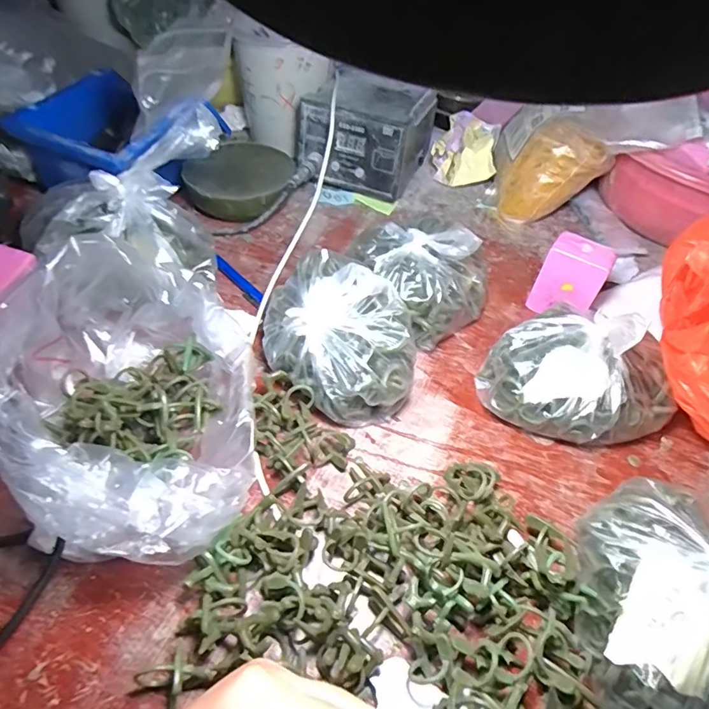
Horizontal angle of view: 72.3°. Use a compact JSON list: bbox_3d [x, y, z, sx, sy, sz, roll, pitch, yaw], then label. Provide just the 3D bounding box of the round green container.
[{"bbox_3d":[-0.120,-0.182,0.512,0.111,0.038,0.120,2,51,-3],"label":"round green container"}]

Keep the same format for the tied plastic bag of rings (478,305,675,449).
[{"bbox_3d":[0.164,0.008,0.342,0.123,0.100,0.097,32,56,20],"label":"tied plastic bag of rings"}]

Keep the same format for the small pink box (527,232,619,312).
[{"bbox_3d":[0.186,-0.064,0.417,0.048,0.062,0.032,33,56,21],"label":"small pink box"}]

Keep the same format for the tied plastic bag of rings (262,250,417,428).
[{"bbox_3d":[-0.011,-0.010,0.355,0.119,0.081,0.082,35,57,22],"label":"tied plastic bag of rings"}]

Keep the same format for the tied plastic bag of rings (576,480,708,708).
[{"bbox_3d":[0.184,0.131,0.259,0.118,0.054,0.123,0,51,-4],"label":"tied plastic bag of rings"}]

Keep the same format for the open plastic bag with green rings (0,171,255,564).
[{"bbox_3d":[-0.149,-0.012,0.326,0.136,0.094,0.291,-12,53,-13],"label":"open plastic bag with green rings"}]

